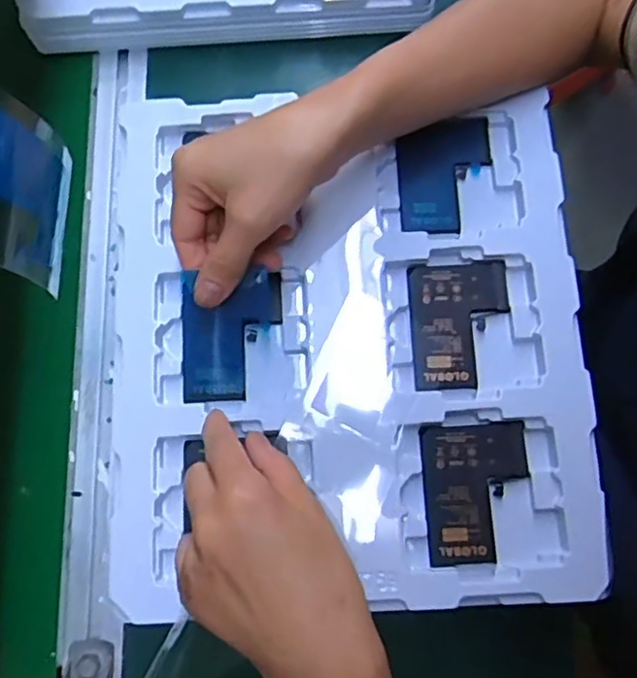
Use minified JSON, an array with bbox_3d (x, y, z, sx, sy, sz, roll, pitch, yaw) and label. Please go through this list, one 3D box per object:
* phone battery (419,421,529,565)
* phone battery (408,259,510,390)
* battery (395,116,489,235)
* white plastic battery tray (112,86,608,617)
[{"bbox_3d":[0.092,0.088,0.353,0.060,0.004,0.077,-3,78,1],"label":"phone battery"},{"bbox_3d":[0.087,-0.009,0.375,0.059,0.004,0.078,-2,78,1],"label":"phone battery"},{"bbox_3d":[0.083,-0.107,0.402,0.059,0.010,0.082,0,78,1],"label":"battery"},{"bbox_3d":[0.017,-0.005,0.373,0.273,0.013,0.308,-2,78,1],"label":"white plastic battery tray"}]

